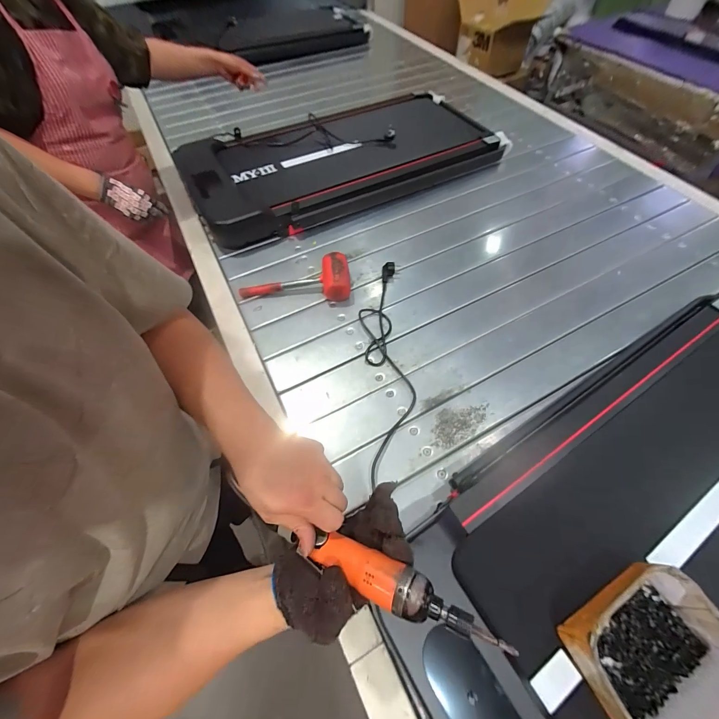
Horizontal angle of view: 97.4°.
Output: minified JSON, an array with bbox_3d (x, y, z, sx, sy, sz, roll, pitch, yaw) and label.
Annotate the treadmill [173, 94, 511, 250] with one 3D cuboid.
[{"bbox_3d":[-0.057,-0.766,1.171,1.110,0.118,0.594,-31,63,-15],"label":"treadmill"}]

